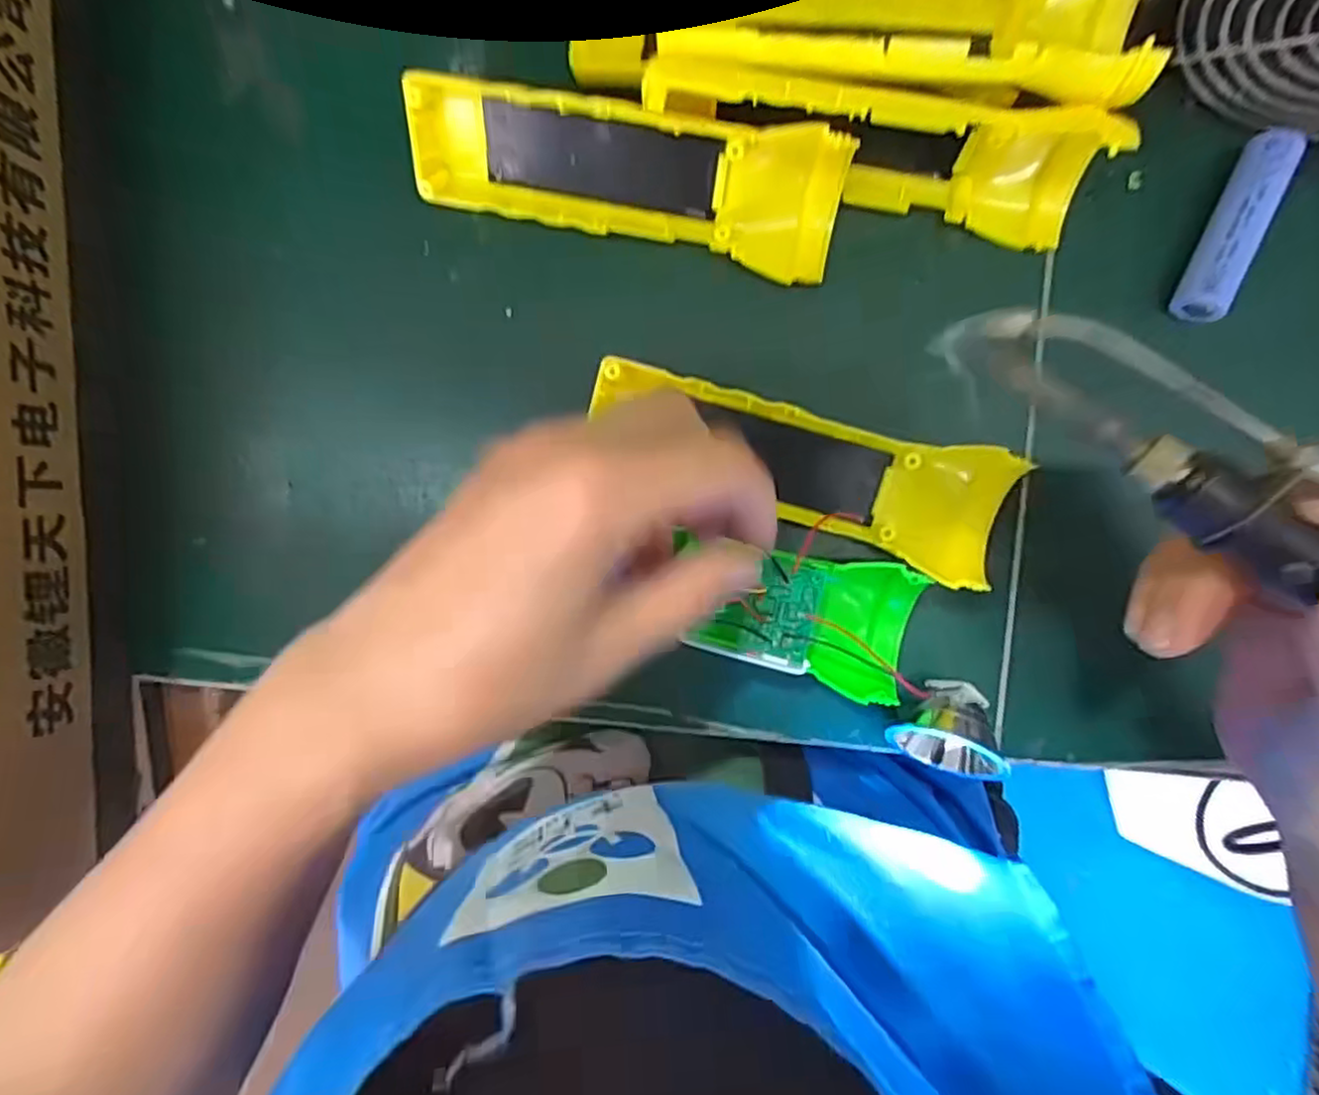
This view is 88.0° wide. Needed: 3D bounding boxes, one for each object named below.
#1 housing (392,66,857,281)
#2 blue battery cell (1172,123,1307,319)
[{"bbox_3d":[-0.012,-0.139,0.257,0.161,0.033,0.046,10,91,2],"label":"housing"},{"bbox_3d":[0.213,-0.118,0.253,0.015,0.017,0.068,23,92,1],"label":"blue battery cell"}]

